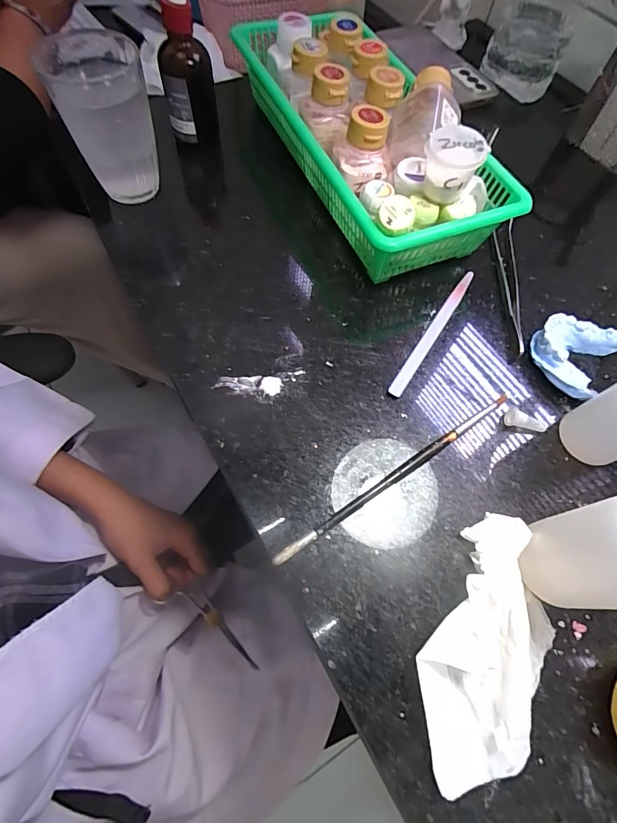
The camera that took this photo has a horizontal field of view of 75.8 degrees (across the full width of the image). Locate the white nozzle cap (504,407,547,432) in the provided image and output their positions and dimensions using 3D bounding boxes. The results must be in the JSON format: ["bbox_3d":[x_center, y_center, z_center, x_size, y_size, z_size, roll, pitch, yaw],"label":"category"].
[{"bbox_3d":[0.147,0.006,0.267,0.033,0.010,0.010,16,64,-11],"label":"white nozzle cap"}]

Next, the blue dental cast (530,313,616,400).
[{"bbox_3d":[0.193,-0.044,0.289,0.055,0.021,0.068,42,69,15],"label":"blue dental cast"}]

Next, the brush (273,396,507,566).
[{"bbox_3d":[0.060,0.037,0.249,0.190,0.006,0.006,-31,70,-16],"label":"brush"}]

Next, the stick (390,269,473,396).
[{"bbox_3d":[0.095,-0.063,0.299,0.010,0.006,0.135,32,67,11],"label":"stick"}]

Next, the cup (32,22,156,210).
[{"bbox_3d":[-0.153,-0.222,0.311,0.060,0.097,0.075,-15,67,-10],"label":"cup"}]

